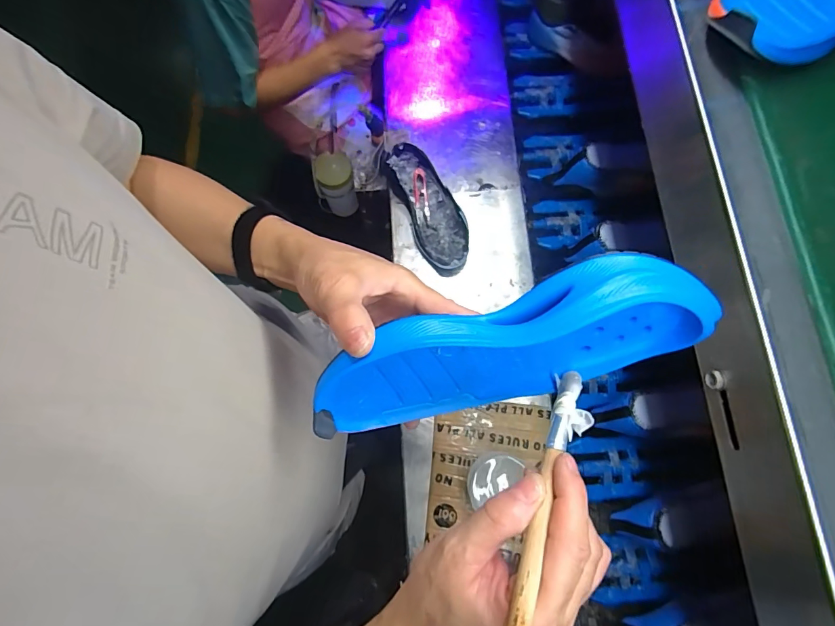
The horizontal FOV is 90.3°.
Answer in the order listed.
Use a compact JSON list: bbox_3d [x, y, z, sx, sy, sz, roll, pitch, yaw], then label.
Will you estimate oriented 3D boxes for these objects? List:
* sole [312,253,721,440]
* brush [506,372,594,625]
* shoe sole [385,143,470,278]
[{"bbox_3d":[0.049,0.026,0.273,0.240,0.080,0.063,-19,75,13],"label":"sole"},{"bbox_3d":[0.070,0.104,0.221,0.018,0.015,0.181,25,52,8],"label":"brush"},{"bbox_3d":[0.023,-0.184,0.720,0.091,0.044,0.242,-21,75,-1],"label":"shoe sole"}]

